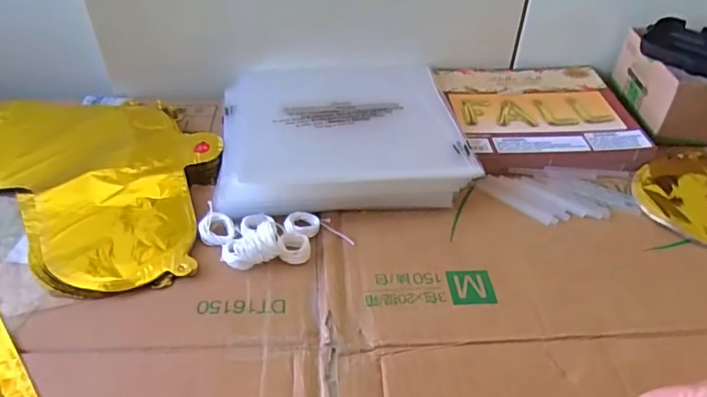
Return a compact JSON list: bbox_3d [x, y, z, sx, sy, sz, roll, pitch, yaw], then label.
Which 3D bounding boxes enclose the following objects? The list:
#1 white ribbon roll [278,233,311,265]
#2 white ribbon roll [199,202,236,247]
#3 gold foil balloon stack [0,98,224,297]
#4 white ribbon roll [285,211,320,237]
[{"bbox_3d":[-0.047,0.039,0.434,0.025,0.010,0.026,1,42,-1],"label":"white ribbon roll"},{"bbox_3d":[-0.111,0.020,0.442,0.027,0.010,0.036,-14,44,-16],"label":"white ribbon roll"},{"bbox_3d":[-0.320,-0.032,0.494,0.408,0.014,0.229,7,42,6],"label":"gold foil balloon stack"},{"bbox_3d":[-0.042,0.021,0.453,0.028,0.006,0.027,1,42,-1],"label":"white ribbon roll"}]

